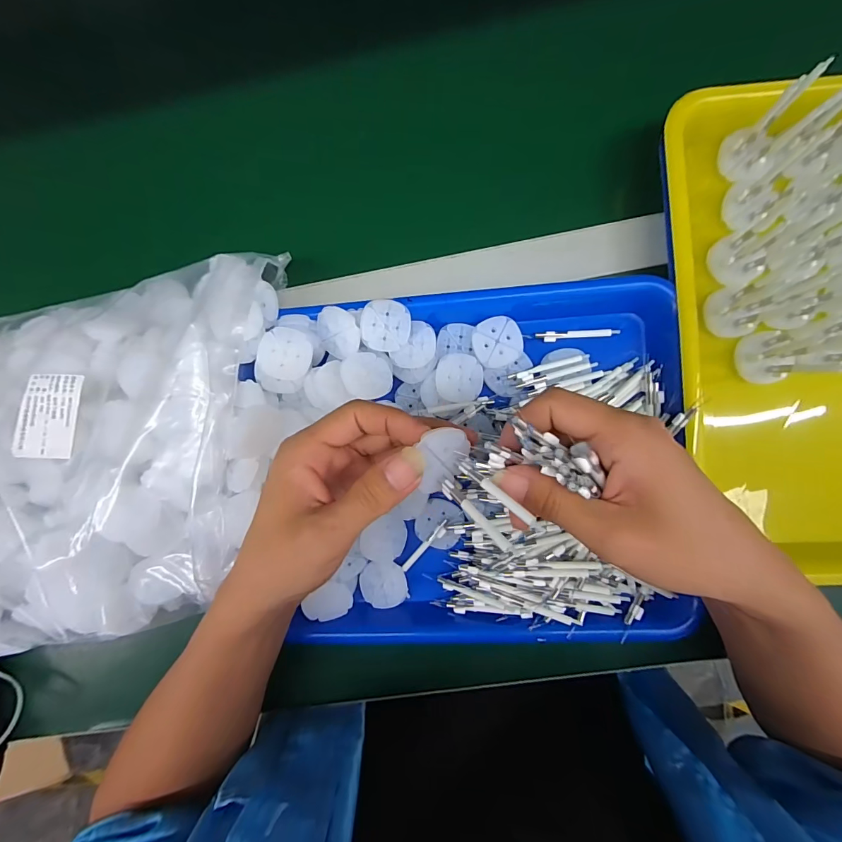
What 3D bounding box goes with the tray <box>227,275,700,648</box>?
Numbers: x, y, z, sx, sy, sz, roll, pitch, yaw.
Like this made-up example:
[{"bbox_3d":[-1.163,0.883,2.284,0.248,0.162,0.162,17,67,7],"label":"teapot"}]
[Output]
[{"bbox_3d":[0.029,0.033,0.284,0.302,0.054,0.262,-3,90,5],"label":"tray"}]

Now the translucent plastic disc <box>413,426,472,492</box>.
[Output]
[{"bbox_3d":[0.012,0.021,0.204,0.028,0.004,0.031,-6,111,-27],"label":"translucent plastic disc"}]

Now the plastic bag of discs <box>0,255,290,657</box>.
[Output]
[{"bbox_3d":[-0.265,0.031,0.287,0.350,0.077,0.256,-12,88,4],"label":"plastic bag of discs"}]

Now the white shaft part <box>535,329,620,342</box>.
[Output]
[{"bbox_3d":[0.117,-0.065,0.295,0.059,0.004,0.008,-4,88,5],"label":"white shaft part"}]

